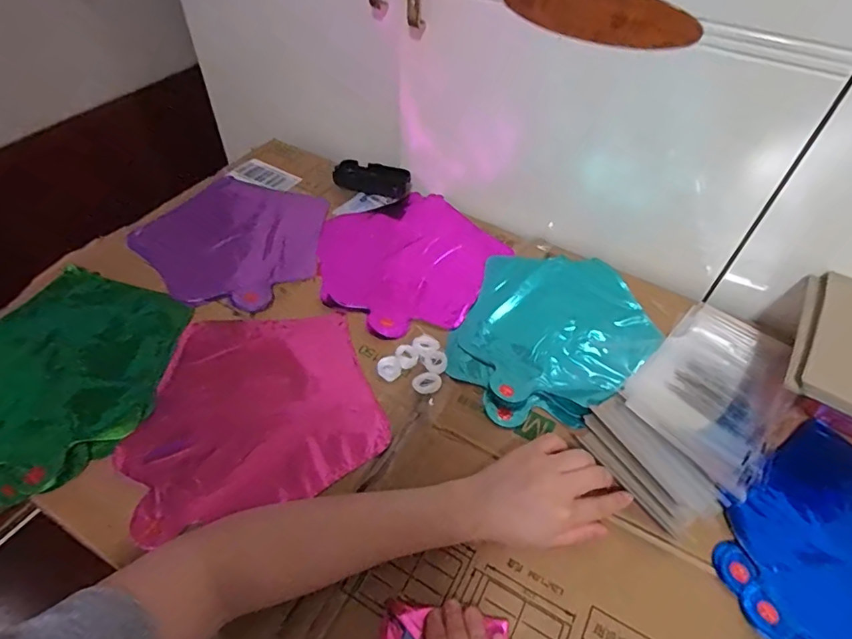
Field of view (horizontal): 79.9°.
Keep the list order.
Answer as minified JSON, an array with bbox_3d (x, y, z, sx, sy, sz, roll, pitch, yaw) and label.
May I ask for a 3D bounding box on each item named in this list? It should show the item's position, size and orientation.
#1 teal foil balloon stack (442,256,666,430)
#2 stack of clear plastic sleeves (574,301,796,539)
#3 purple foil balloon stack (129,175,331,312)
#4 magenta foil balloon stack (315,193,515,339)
[{"bbox_3d":[0.150,0.010,0.581,0.203,0.010,0.268,20,51,12],"label":"teal foil balloon stack"},{"bbox_3d":[0.301,0.080,0.541,0.332,0.030,0.139,-32,59,-33],"label":"stack of clear plastic sleeves"},{"bbox_3d":[-0.250,-0.102,0.658,0.231,0.019,0.222,11,50,5],"label":"purple foil balloon stack"},{"bbox_3d":[-0.025,-0.080,0.659,0.230,0.016,0.235,37,56,24],"label":"magenta foil balloon stack"}]

